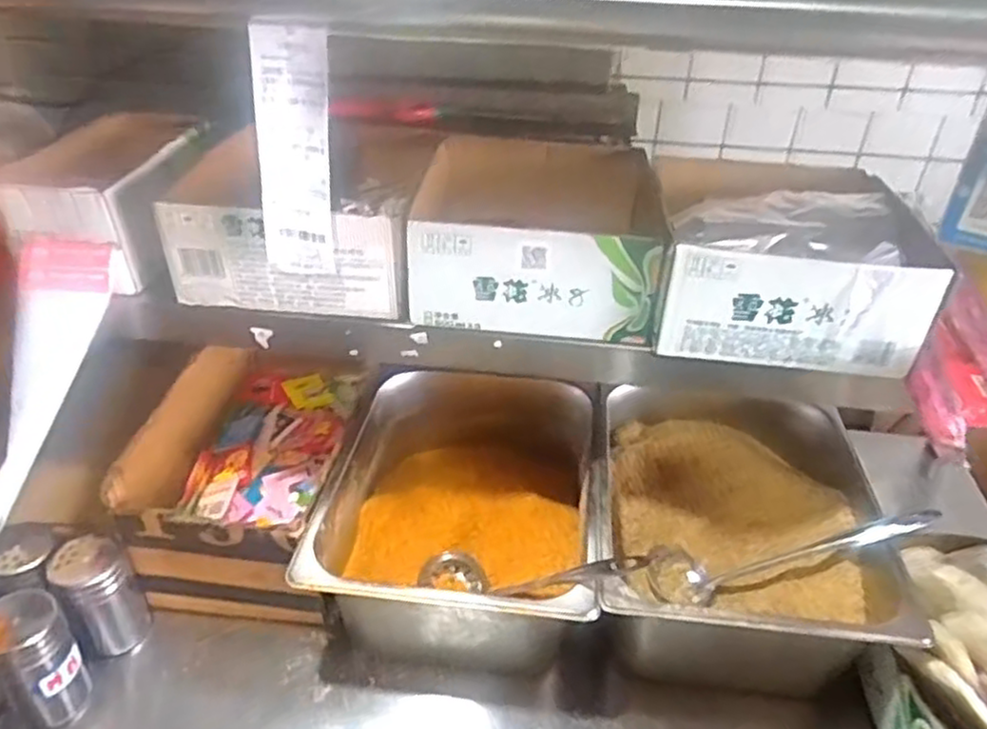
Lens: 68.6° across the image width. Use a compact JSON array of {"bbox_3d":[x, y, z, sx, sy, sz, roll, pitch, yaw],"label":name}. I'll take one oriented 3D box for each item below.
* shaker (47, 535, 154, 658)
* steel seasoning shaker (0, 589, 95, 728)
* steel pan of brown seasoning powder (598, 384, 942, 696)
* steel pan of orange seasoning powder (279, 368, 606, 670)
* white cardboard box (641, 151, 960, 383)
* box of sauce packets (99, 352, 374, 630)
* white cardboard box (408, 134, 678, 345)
[{"bbox_3d":[-0.379,0.225,0.703,0.064,0.115,0.056,-22,41,-29],"label":"shaker"},{"bbox_3d":[-0.401,0.262,0.639,0.063,0.129,0.052,-26,43,-33],"label":"steel seasoning shaker"},{"bbox_3d":[0.244,0.174,0.751,0.279,0.150,0.334,4,35,5],"label":"steel pan of brown seasoning powder"},{"bbox_3d":[-0.031,0.150,0.757,0.255,0.125,0.314,4,35,4],"label":"steel pan of orange seasoning powder"},{"bbox_3d":[0.258,-0.097,0.651,0.211,0.091,0.222,8,35,10],"label":"white cardboard box"},{"bbox_3d":[-0.253,0.099,0.825,0.211,0.155,0.342,3,35,3],"label":"box of sauce packets"},{"bbox_3d":[0.039,-0.123,0.683,0.219,0.096,0.225,4,35,4],"label":"white cardboard box"}]

